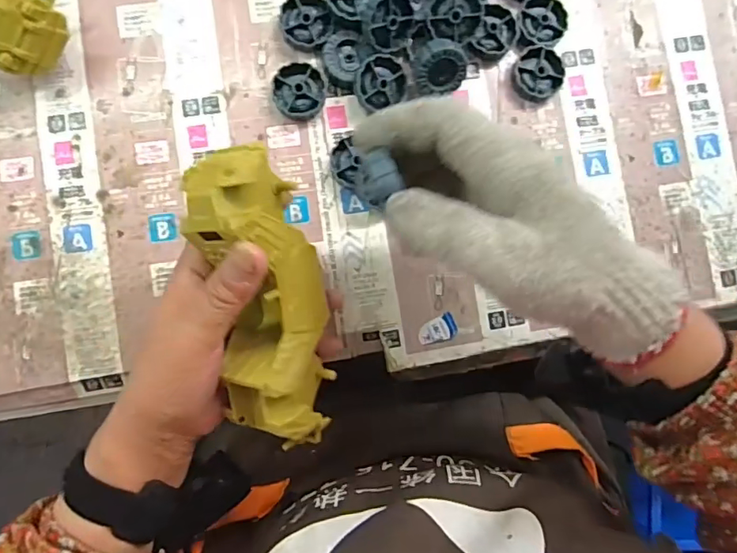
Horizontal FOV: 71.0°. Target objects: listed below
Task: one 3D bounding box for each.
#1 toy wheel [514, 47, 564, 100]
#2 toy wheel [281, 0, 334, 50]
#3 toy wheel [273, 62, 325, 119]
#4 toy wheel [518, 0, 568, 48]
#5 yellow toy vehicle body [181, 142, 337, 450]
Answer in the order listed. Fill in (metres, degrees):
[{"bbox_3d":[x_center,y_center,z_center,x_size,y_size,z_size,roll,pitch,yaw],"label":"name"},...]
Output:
[{"bbox_3d":[0.129,-0.154,0.393,0.037,0.010,0.039,0,88,-4],"label":"toy wheel"},{"bbox_3d":[-0.044,-0.183,0.374,0.036,0.013,0.036,0,88,-4],"label":"toy wheel"},{"bbox_3d":[-0.049,-0.132,0.370,0.035,0.012,0.036,0,88,-4],"label":"toy wheel"},{"bbox_3d":[0.128,-0.189,0.385,0.042,0.010,0.036,-23,90,-5],"label":"toy wheel"},{"bbox_3d":[-0.058,0.014,0.289,0.063,0.050,0.169,-10,104,-4],"label":"yellow toy vehicle body"}]

